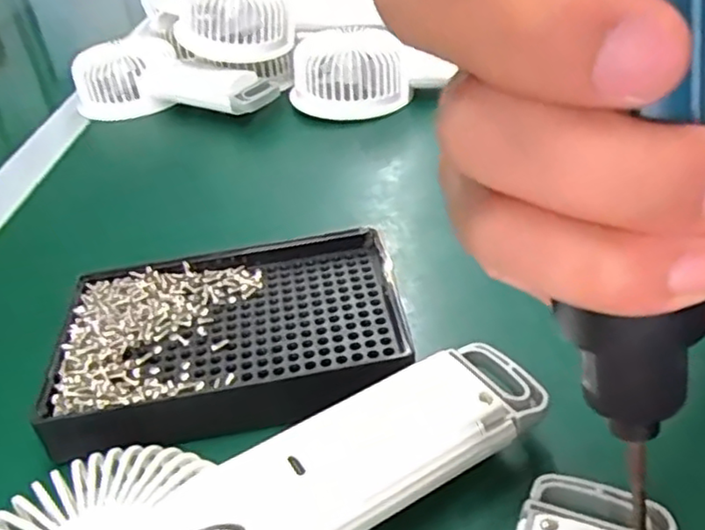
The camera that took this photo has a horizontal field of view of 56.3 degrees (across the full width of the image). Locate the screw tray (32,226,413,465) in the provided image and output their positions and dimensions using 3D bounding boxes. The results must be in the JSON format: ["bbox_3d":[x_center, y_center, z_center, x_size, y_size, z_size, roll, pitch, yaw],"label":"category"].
[{"bbox_3d":[-0.049,0.030,0.271,0.137,0.023,0.095,-8,36,-2],"label":"screw tray"}]

